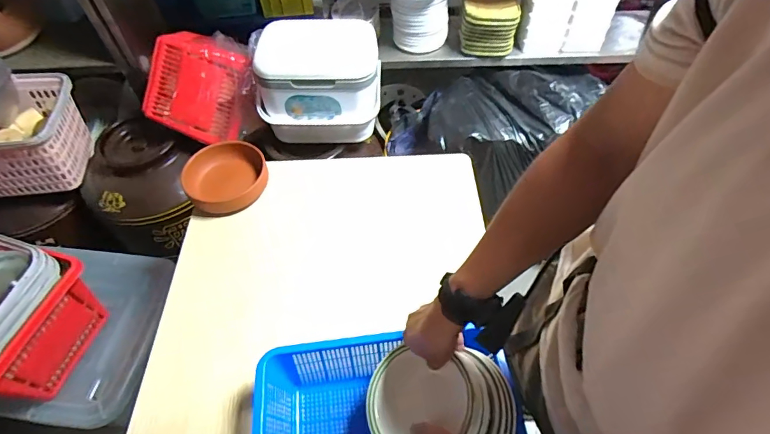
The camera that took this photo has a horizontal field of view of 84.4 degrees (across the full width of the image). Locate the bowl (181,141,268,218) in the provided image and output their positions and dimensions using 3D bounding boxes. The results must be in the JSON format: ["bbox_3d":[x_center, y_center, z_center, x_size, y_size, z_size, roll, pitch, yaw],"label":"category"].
[{"bbox_3d":[-0.340,-0.088,0.913,0.165,0.041,0.171,-1,54,1],"label":"bowl"}]

